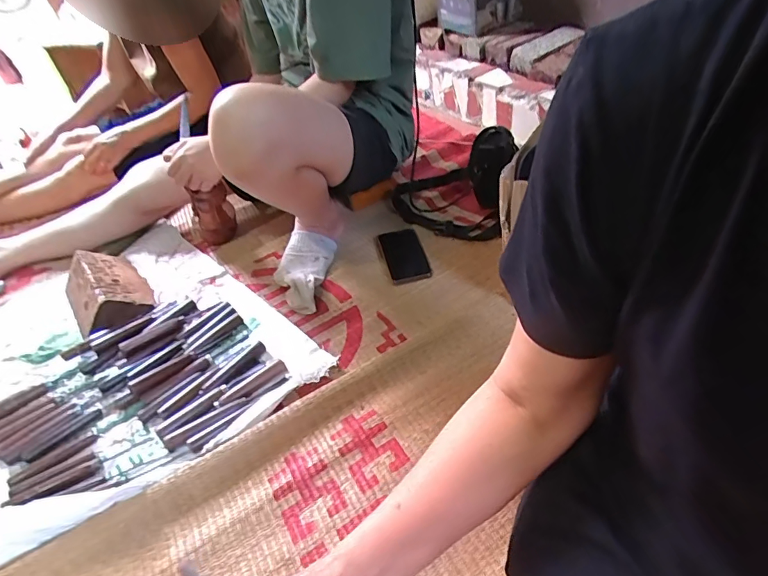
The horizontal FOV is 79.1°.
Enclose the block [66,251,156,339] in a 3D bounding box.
[{"bbox_3d":[-0.530,-0.002,0.878,0.130,0.067,0.227,-33,47,-26],"label":"block"}]

